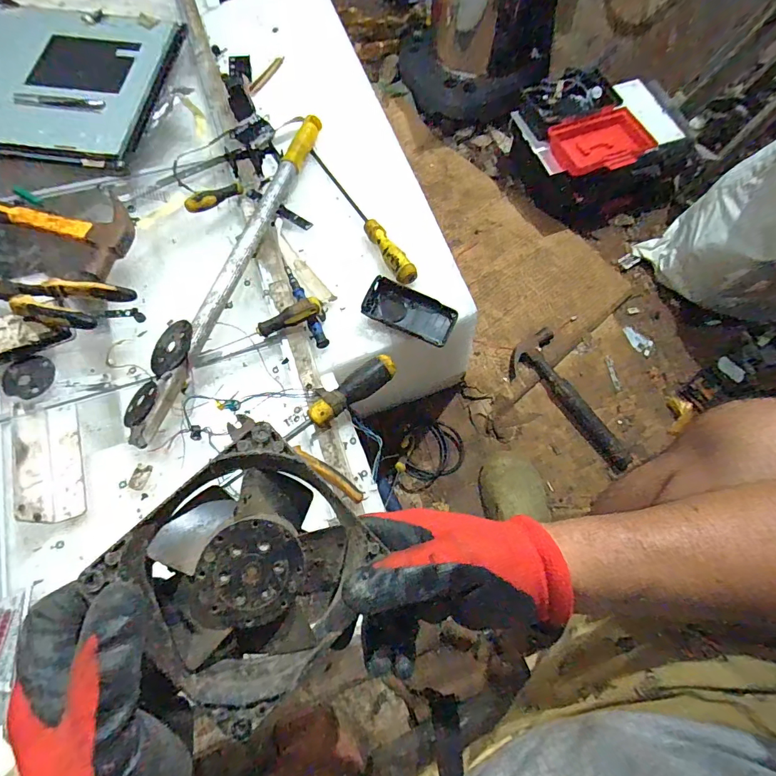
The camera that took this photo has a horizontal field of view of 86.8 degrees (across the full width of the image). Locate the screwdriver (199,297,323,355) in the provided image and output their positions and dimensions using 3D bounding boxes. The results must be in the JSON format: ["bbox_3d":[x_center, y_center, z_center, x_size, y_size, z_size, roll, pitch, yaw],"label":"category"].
[{"bbox_3d":[-0.154,-0.073,0.521,0.159,0.024,0.023,-26,73,-11],"label":"screwdriver"}]

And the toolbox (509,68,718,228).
[{"bbox_3d":[0.527,-0.575,0.991,0.409,0.195,0.283,-15,71,-8],"label":"toolbox"}]

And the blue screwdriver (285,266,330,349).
[{"bbox_3d":[-0.114,-0.114,0.562,0.018,0.018,0.140,-23,72,-10],"label":"blue screwdriver"}]

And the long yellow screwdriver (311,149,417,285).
[{"bbox_3d":[-0.040,-0.258,0.590,0.025,0.031,0.280,-27,73,-12],"label":"long yellow screwdriver"}]

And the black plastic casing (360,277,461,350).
[{"bbox_3d":[0.028,-0.099,0.539,0.118,0.022,0.060,26,71,7],"label":"black plastic casing"}]

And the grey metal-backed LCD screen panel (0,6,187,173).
[{"bbox_3d":[-0.637,-0.507,0.659,0.523,0.023,0.342,6,70,0],"label":"grey metal-backed LCD screen panel"}]

